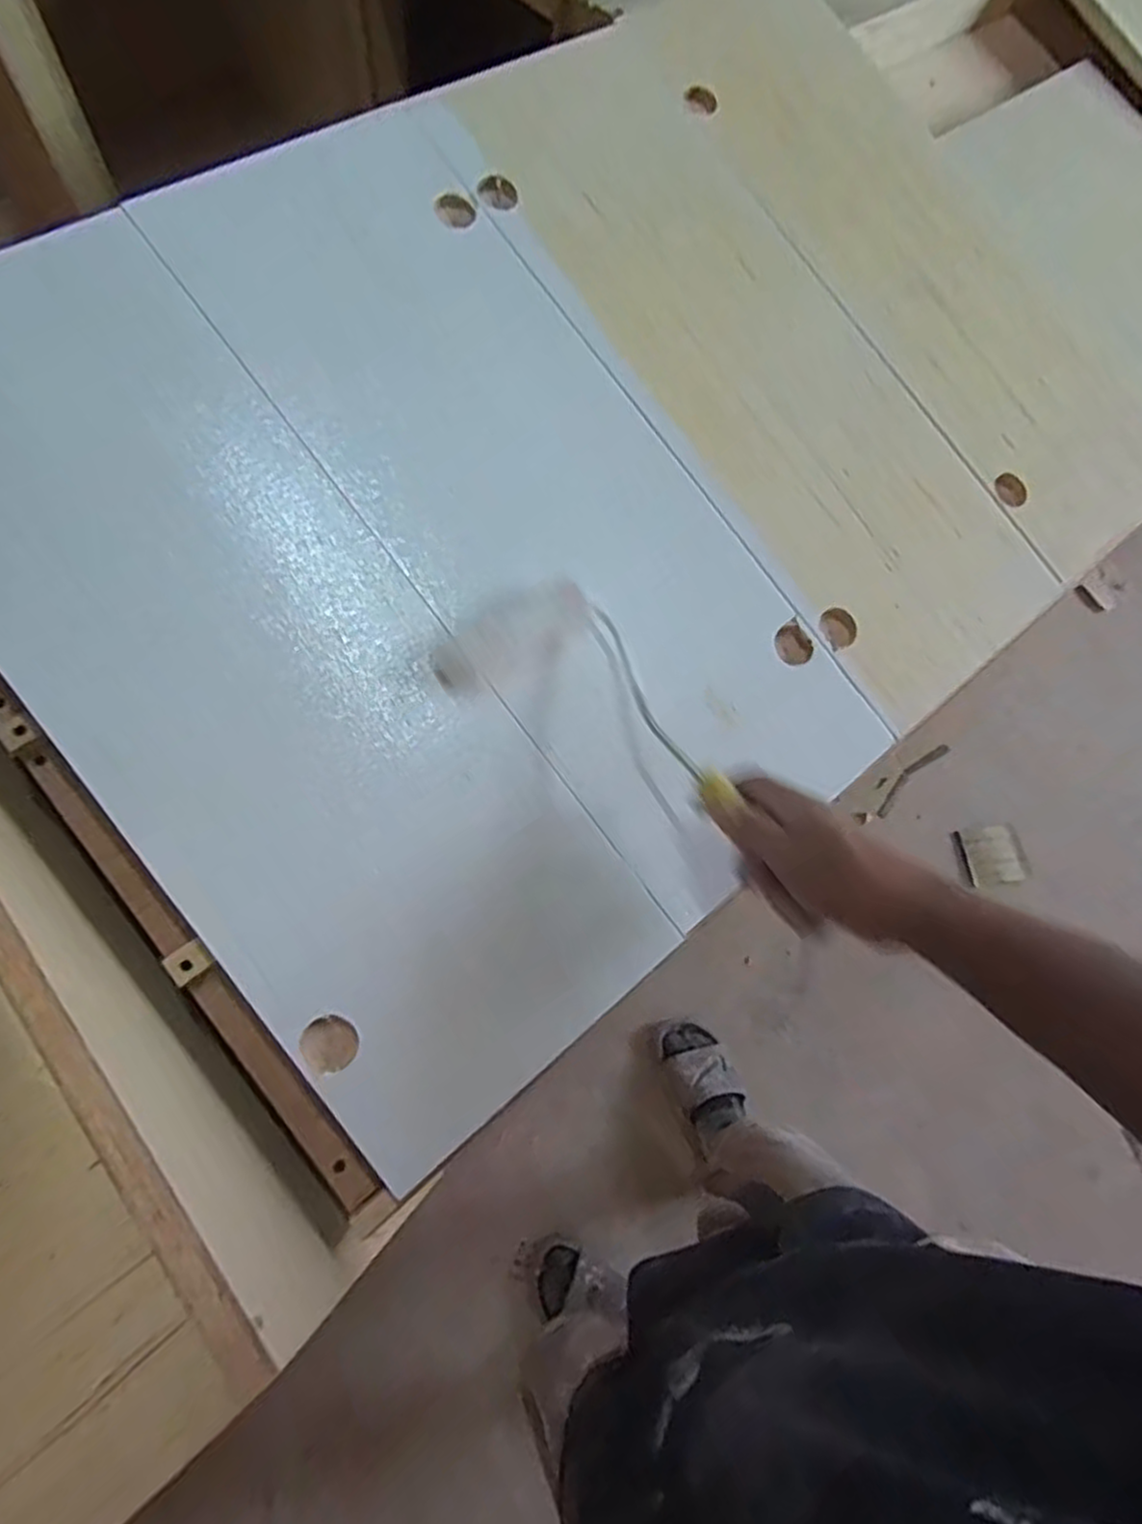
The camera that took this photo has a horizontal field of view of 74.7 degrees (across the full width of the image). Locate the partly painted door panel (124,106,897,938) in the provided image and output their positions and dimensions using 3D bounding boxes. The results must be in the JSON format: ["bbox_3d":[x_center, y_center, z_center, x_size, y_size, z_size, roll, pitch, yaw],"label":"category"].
[{"bbox_3d":[-0.029,-0.208,0.583,0.247,0.031,0.649,-37,89,-17],"label":"partly painted door panel"}]

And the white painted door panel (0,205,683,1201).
[{"bbox_3d":[-0.215,-0.067,0.502,0.240,0.026,0.658,-37,89,-17],"label":"white painted door panel"}]

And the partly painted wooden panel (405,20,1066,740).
[{"bbox_3d":[0.160,-0.345,0.646,0.240,0.018,0.633,-37,90,-17],"label":"partly painted wooden panel"}]

